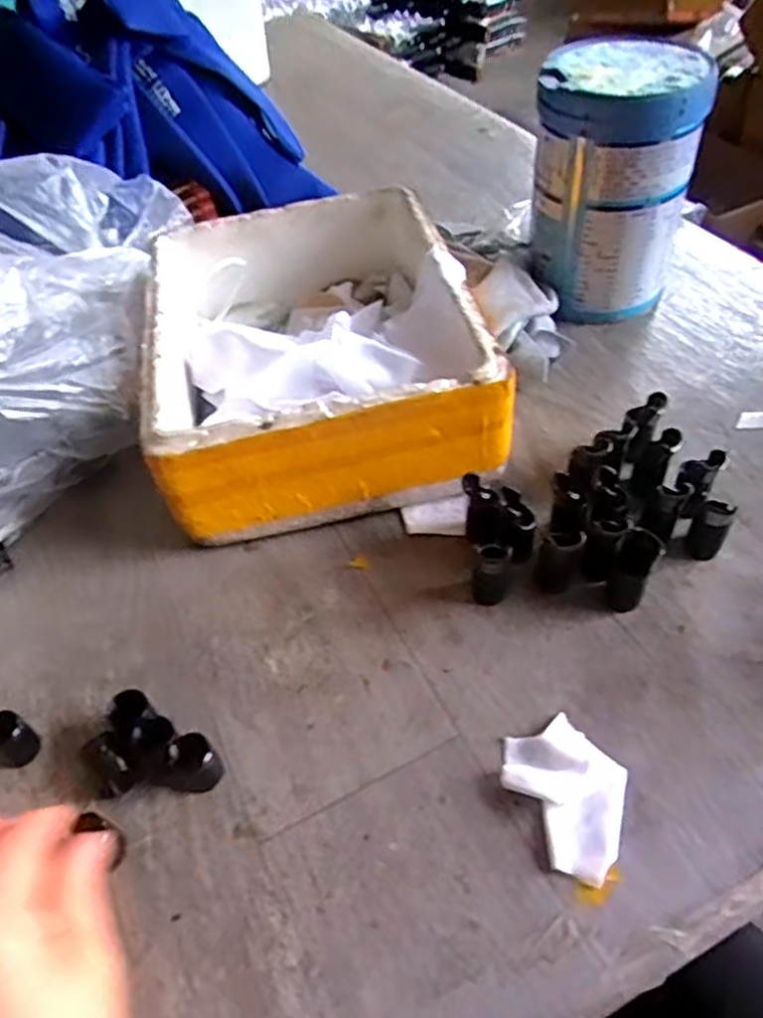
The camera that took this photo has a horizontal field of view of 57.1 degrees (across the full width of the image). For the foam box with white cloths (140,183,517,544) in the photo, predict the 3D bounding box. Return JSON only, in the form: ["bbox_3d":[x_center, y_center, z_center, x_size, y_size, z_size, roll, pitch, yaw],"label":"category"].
[{"bbox_3d":[-0.055,-0.118,0.543,0.227,0.112,0.271,-12,49,-5],"label":"foam box with white cloths"}]

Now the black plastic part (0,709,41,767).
[{"bbox_3d":[-0.209,0.130,0.396,0.020,0.028,0.022,-3,49,3],"label":"black plastic part"}]

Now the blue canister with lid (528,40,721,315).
[{"bbox_3d":[0.193,-0.269,0.595,0.126,0.182,0.126,8,51,12],"label":"blue canister with lid"}]

